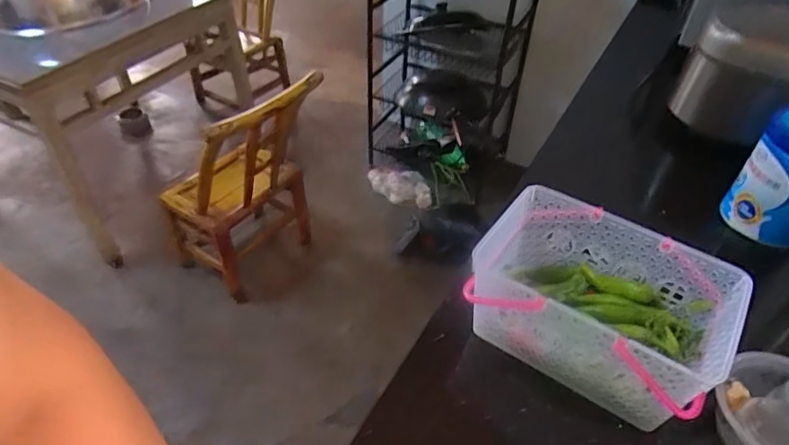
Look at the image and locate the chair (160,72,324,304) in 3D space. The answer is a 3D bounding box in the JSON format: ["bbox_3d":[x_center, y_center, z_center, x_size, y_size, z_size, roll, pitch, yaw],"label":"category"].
[{"bbox_3d":[-0.461,-0.129,1.572,0.406,0.663,0.391,31,51,28],"label":"chair"}]

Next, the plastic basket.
[{"bbox_3d":[0.236,0.099,0.618,0.260,0.136,0.173,25,48,23],"label":"plastic basket"}]

